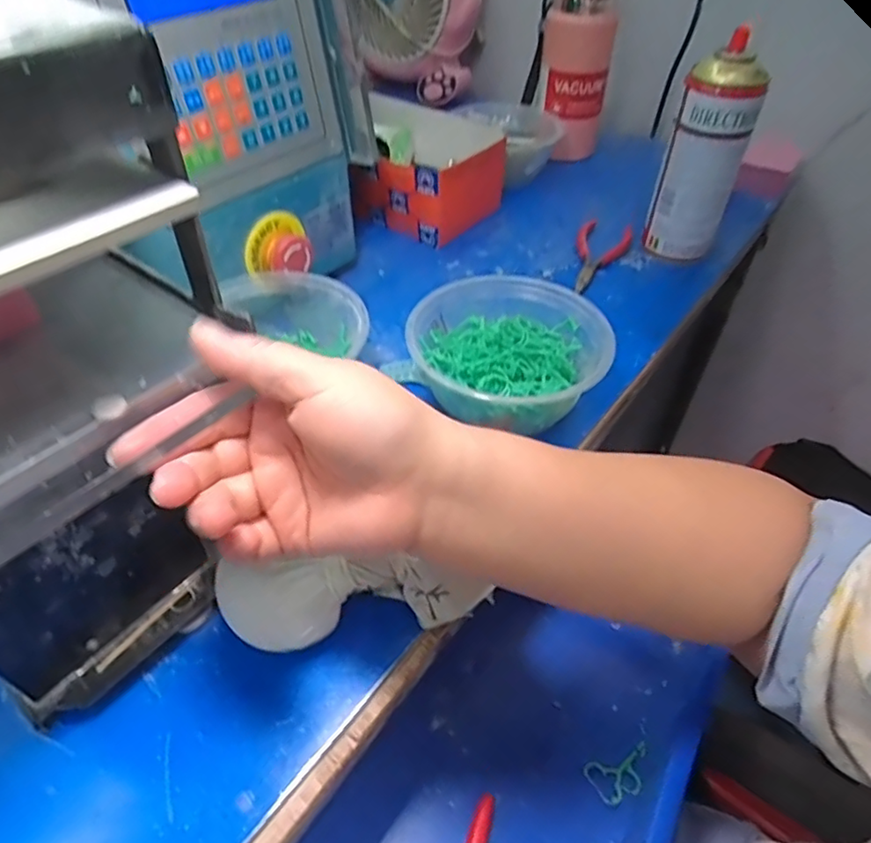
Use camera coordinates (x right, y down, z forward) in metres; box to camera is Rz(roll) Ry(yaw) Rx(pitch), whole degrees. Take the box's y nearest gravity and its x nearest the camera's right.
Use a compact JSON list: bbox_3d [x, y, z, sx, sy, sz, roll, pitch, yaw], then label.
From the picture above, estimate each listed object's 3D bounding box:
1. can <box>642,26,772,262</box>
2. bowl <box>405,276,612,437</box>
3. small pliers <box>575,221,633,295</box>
[{"bbox_3d":[0.232,-0.220,0.524,0.065,0.171,0.054,20,48,17],"label":"can"},{"bbox_3d":[0.050,-0.042,0.426,0.136,0.062,0.127,5,45,3],"label":"bowl"},{"bbox_3d":[0.160,-0.160,0.580,0.051,0.020,0.128,14,46,12],"label":"small pliers"}]

